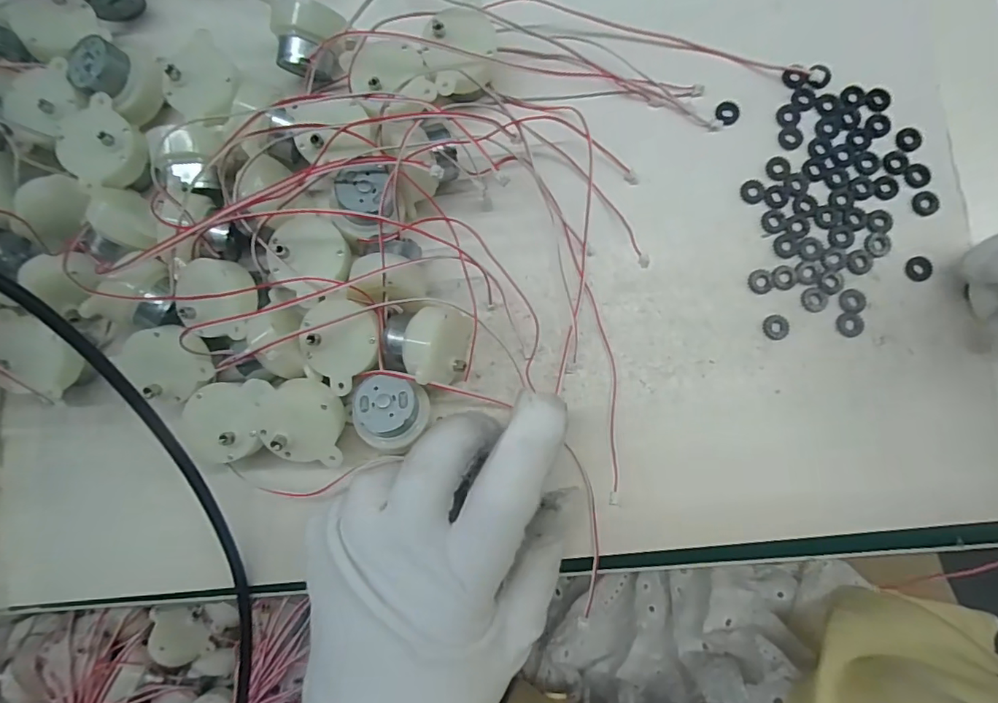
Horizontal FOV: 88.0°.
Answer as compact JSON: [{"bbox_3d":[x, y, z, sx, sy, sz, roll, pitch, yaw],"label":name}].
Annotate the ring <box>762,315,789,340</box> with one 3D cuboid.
[{"bbox_3d":[0.120,-0.011,0.222,0.011,0.004,0.011,0,84,4],"label":"ring"}]

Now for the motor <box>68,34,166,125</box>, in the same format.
[{"bbox_3d":[-0.171,-0.124,0.235,0.032,0.026,0.030,0,84,4],"label":"motor"}]

